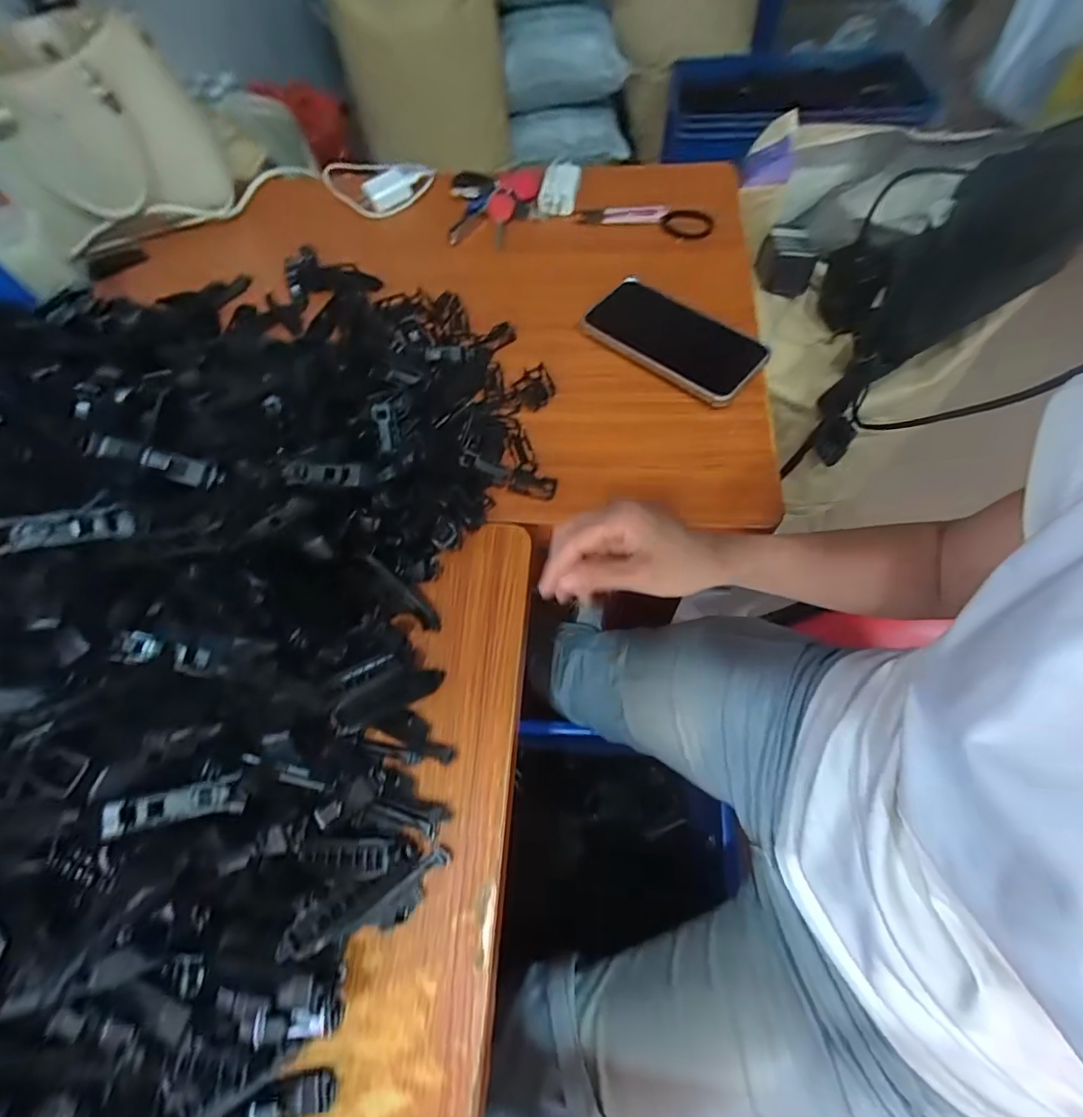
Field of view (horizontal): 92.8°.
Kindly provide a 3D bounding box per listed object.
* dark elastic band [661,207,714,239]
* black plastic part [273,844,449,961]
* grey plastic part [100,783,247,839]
[{"bbox_3d":[0.156,-0.360,0.553,0.051,0.007,0.047,-1,64,3],"label":"dark elastic band"},{"bbox_3d":[-0.099,0.203,0.300,0.095,0.017,0.026,-12,63,-30],"label":"black plastic part"},{"bbox_3d":[-0.189,0.129,0.268,0.060,0.005,0.016,0,63,-25],"label":"grey plastic part"}]

